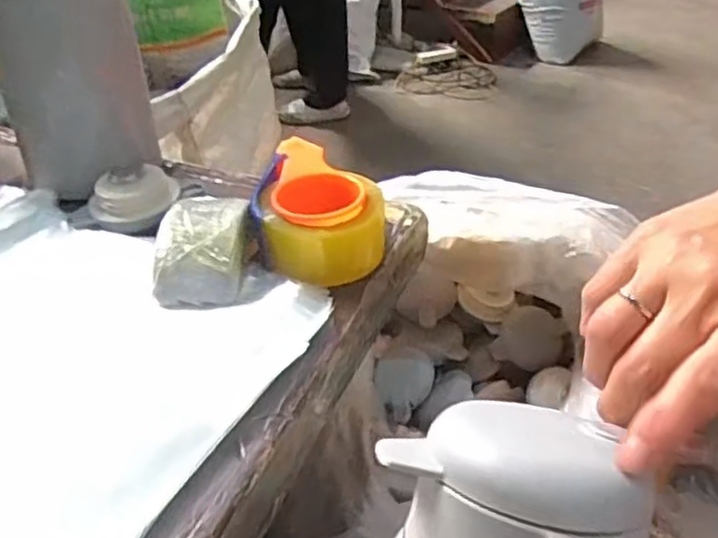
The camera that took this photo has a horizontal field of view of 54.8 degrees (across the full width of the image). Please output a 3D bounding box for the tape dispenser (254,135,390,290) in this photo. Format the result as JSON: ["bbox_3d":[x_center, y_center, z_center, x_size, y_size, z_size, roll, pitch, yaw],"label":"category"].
[{"bbox_3d":[-0.033,-0.057,0.617,0.109,0.058,0.159,0,35,0],"label":"tape dispenser"}]

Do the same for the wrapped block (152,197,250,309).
[{"bbox_3d":[-0.127,-0.015,0.566,0.069,0.052,0.080,-1,35,0],"label":"wrapped block"}]

